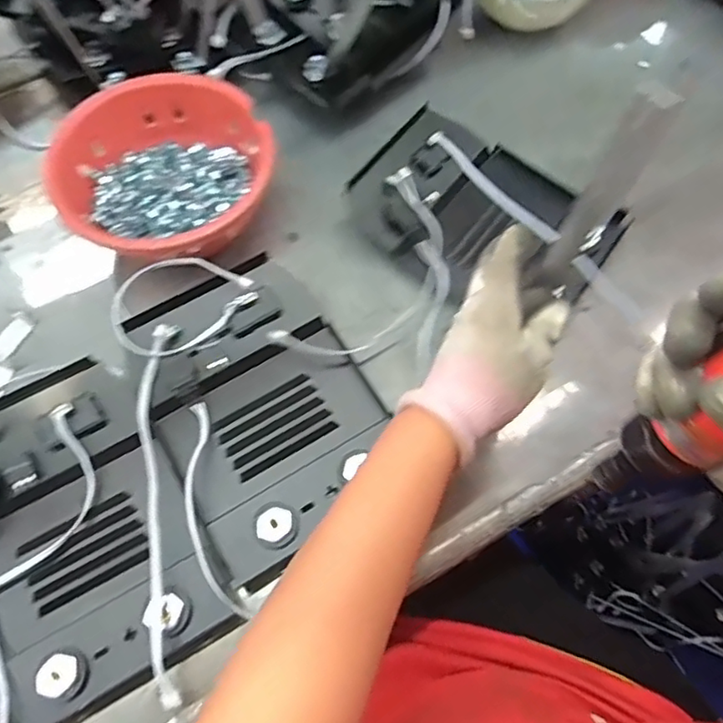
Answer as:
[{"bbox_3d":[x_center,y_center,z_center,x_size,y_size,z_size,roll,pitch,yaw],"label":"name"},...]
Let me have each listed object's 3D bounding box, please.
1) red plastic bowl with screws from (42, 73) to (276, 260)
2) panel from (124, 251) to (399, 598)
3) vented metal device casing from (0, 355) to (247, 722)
[{"bbox_3d":[-0.161,-0.156,0.506,0.168,0.064,0.167,0,65,0],"label":"red plastic bowl with screws"},{"bbox_3d":[-0.072,0.031,0.437,0.152,0.041,0.206,-30,69,-13],"label":"panel"},{"bbox_3d":[-0.193,0.112,0.396,0.152,0.039,0.201,-28,68,-12],"label":"vented metal device casing"}]

